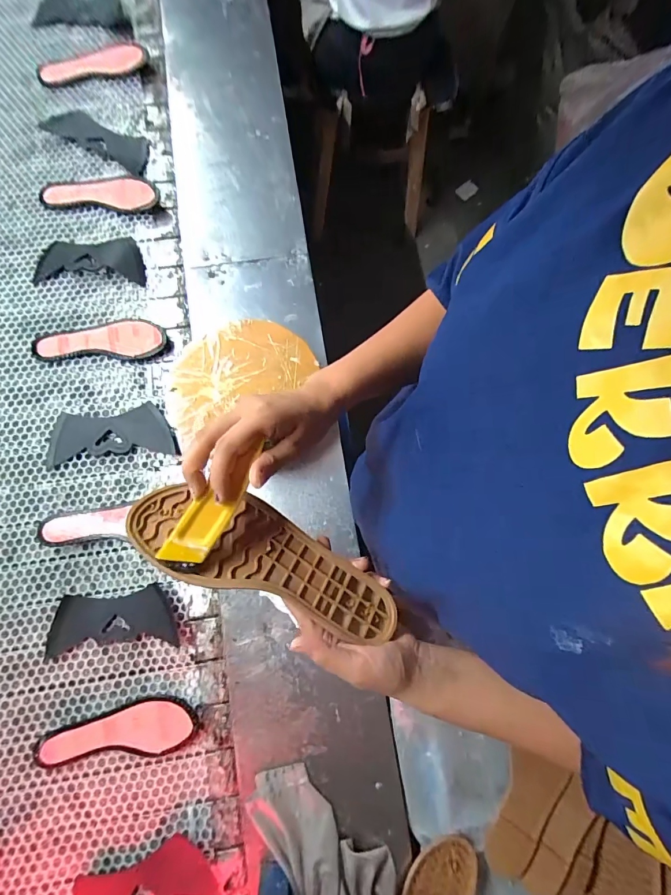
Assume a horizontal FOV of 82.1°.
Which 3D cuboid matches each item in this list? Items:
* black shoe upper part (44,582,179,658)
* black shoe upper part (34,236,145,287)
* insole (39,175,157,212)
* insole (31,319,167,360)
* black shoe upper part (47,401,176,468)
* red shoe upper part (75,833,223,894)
[{"bbox_3d":[-0.363,0.279,0.628,0.204,0.006,0.089,-4,82,0],"label":"black shoe upper part"},{"bbox_3d":[-0.477,-0.367,0.744,0.204,0.030,0.092,0,79,-2],"label":"black shoe upper part"},{"bbox_3d":[-0.468,-0.508,0.762,0.237,0.016,0.074,2,83,4],"label":"insole"},{"bbox_3d":[-0.436,-0.203,0.711,0.230,0.011,0.076,-2,79,-2],"label":"insole"},{"bbox_3d":[-0.399,-0.026,0.685,0.206,0.011,0.089,-7,81,-5],"label":"black shoe upper part"},{"bbox_3d":[-0.283,0.641,0.563,0.206,0.014,0.094,-15,80,-5],"label":"red shoe upper part"}]

